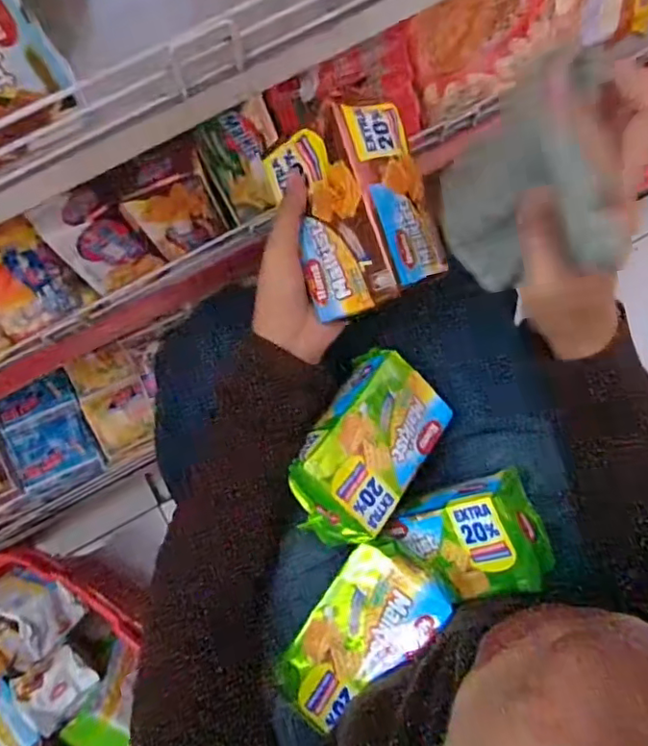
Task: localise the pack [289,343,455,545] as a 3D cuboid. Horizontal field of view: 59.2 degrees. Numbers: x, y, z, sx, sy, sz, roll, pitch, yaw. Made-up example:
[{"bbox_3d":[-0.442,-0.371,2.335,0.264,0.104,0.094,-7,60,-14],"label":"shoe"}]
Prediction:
[{"bbox_3d":[0.028,0.055,0.443,0.089,0.050,0.140,48,64,-13],"label":"pack"}]

